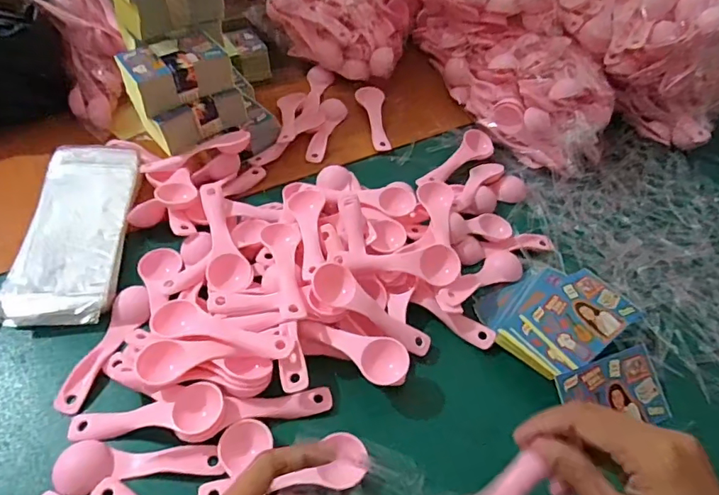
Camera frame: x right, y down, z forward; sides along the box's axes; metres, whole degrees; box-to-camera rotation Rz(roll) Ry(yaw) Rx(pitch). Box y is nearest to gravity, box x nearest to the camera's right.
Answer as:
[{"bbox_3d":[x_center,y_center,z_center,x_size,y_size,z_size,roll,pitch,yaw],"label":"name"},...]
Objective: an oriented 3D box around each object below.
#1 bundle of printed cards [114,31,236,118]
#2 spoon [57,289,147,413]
[{"bbox_3d":[-0.183,-0.173,0.482,0.096,0.034,0.063,-29,59,-27],"label":"bundle of printed cards"},{"bbox_3d":[-0.204,0.078,0.391,0.028,0.017,0.106,16,51,7],"label":"spoon"}]

